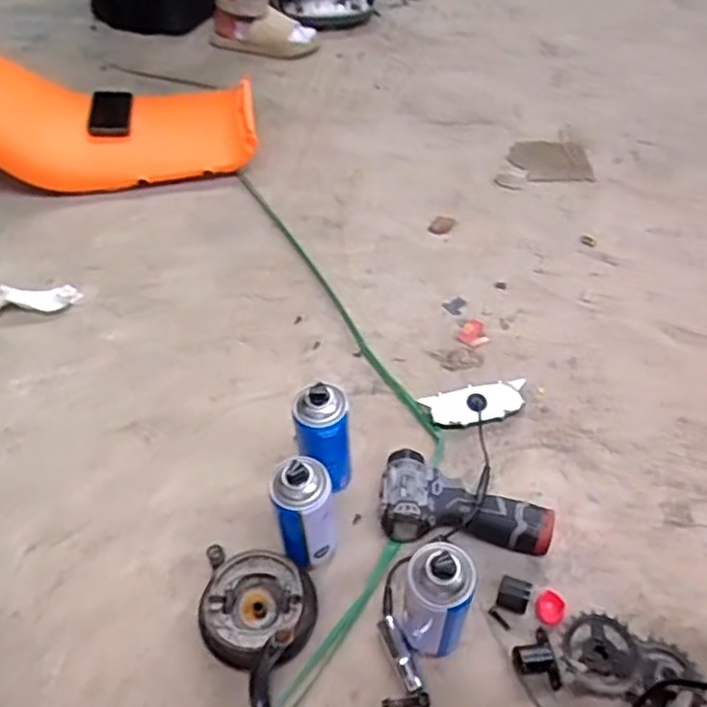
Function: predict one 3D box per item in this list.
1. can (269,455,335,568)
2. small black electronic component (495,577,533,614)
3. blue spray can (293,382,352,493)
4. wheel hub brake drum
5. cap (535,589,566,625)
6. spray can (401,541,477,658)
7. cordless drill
[{"bbox_3d":[-0.052,0.175,0.724,0.061,0.183,0.059,-1,50,1],"label":"can"},{"bbox_3d":[0.179,0.271,0.748,0.033,0.027,0.031,19,52,17],"label":"small black electronic component"},{"bbox_3d":[-0.035,0.112,0.796,0.059,0.170,0.067,-2,49,0],"label":"blue spray can"},{"bbox_3d":[-0.113,0.277,0.731,0.136,0.058,0.117,10,51,10],"label":"wheel hub brake drum"},{"bbox_3d":[0.221,0.286,0.750,0.031,0.012,0.038,29,56,24],"label":"cap"},{"bbox_3d":[0.083,0.248,0.669,0.062,0.175,0.056,18,52,16],"label":"spray can"},{"bbox_3d":[0.131,0.190,0.801,0.204,0.057,0.102,14,51,13],"label":"cordless drill"}]

